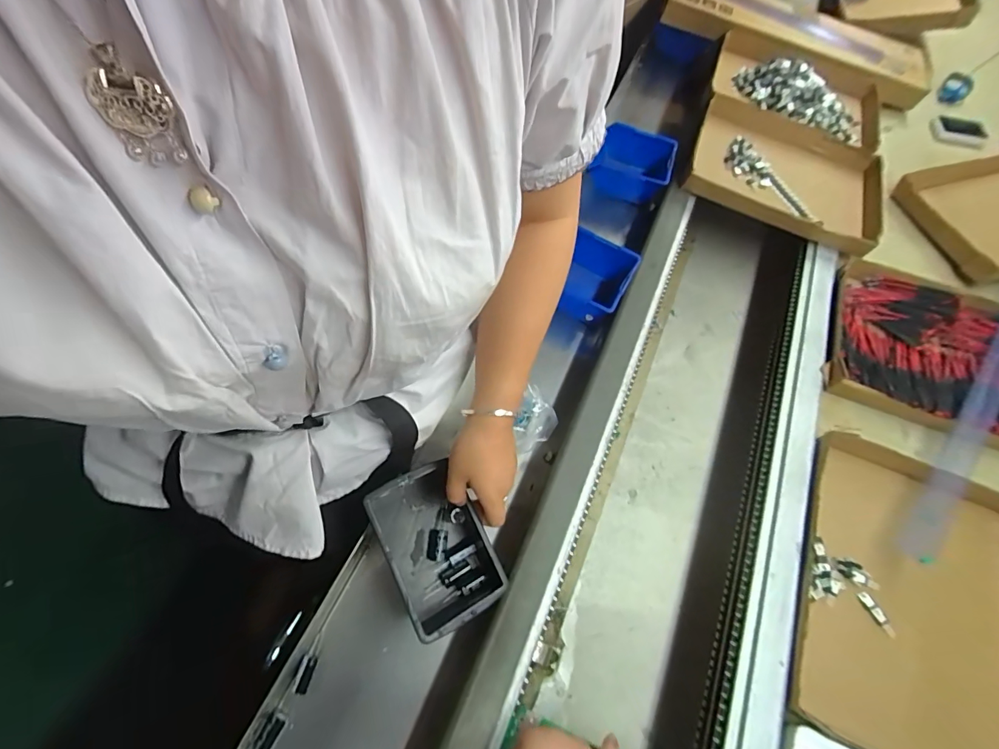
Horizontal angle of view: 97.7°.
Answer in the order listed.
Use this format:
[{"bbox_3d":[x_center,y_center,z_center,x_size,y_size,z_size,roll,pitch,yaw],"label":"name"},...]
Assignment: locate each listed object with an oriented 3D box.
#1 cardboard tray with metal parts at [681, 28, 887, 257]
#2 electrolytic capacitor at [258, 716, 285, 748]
[{"bbox_3d":[0.537,-0.452,0.805,0.331,0.055,0.505,22,63,8],"label":"cardboard tray with metal parts"},{"bbox_3d":[-0.211,0.335,0.403,0.011,0.010,0.029,20,63,7],"label":"electrolytic capacitor"}]

